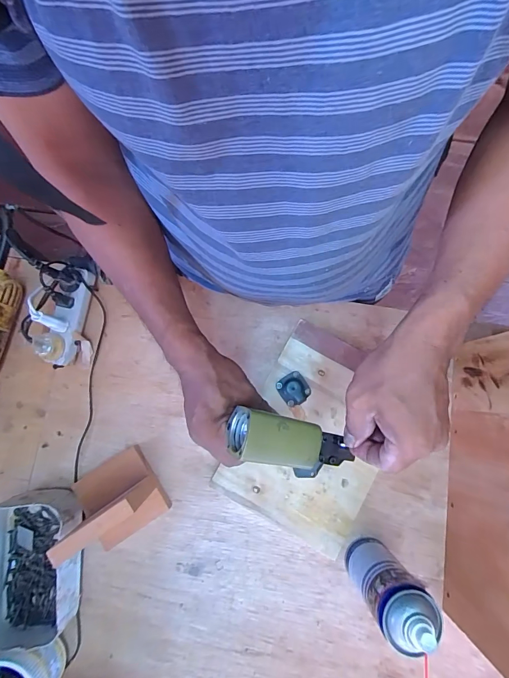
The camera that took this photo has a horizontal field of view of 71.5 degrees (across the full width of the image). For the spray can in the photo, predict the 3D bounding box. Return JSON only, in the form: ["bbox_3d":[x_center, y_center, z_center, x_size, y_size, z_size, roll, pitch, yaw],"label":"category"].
[{"bbox_3d":[0.158,0.299,0.426,0.060,0.168,0.056,0,78,0],"label":"spray can"}]

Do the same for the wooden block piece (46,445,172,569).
[{"bbox_3d":[-0.189,0.213,0.452,0.108,0.122,0.103,-31,80,-7],"label":"wooden block piece"}]

